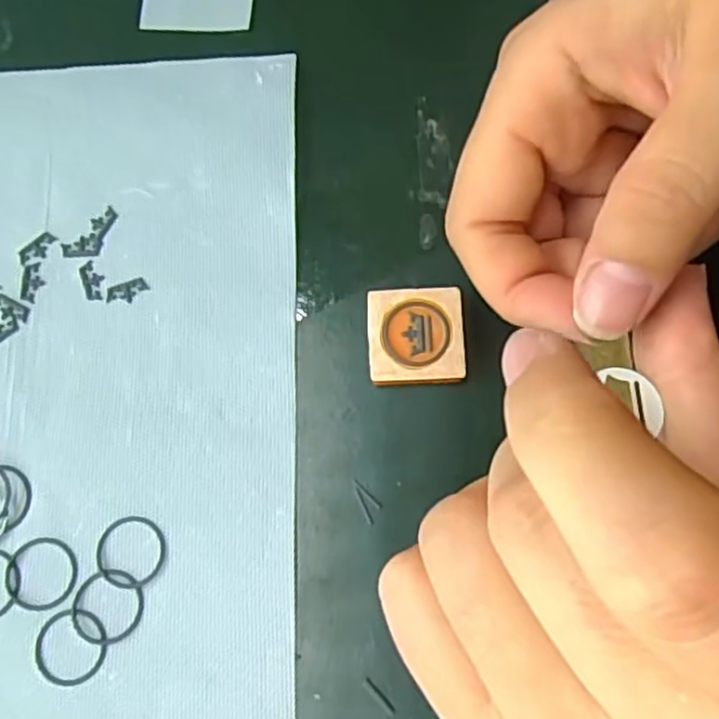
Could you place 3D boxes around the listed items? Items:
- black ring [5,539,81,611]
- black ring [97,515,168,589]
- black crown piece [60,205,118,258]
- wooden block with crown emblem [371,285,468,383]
[{"bbox_3d":[-0.094,0.063,0.203,0.021,0.004,0.020,0,76,1],"label":"black ring"},{"bbox_3d":[-0.068,0.057,0.204,0.021,0.004,0.020,0,76,1],"label":"black ring"},{"bbox_3d":[-0.089,-0.041,0.231,0.022,0.004,0.010,-42,79,-9],"label":"black crown piece"},{"bbox_3d":[0.018,-0.007,0.217,0.029,0.007,0.030,-2,76,1],"label":"wooden block with crown emblem"}]

